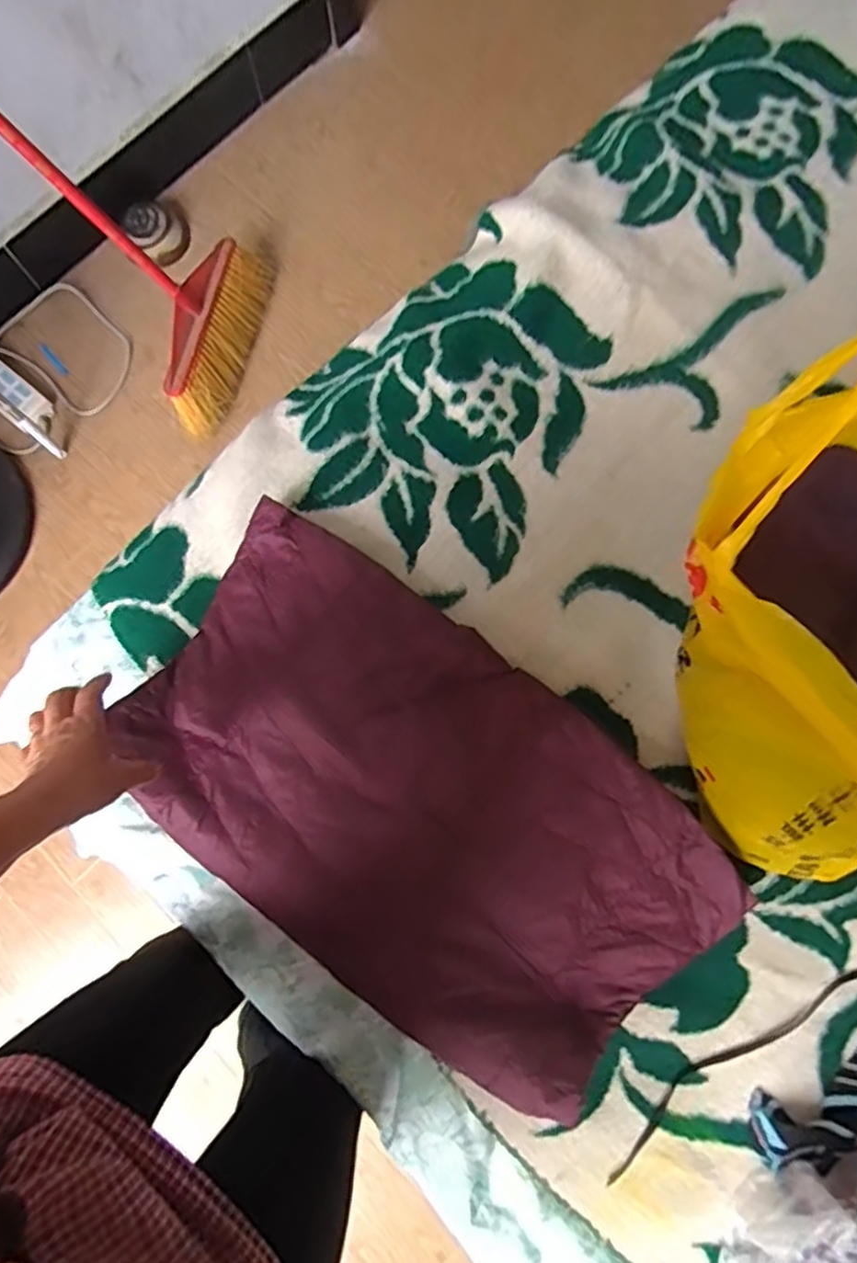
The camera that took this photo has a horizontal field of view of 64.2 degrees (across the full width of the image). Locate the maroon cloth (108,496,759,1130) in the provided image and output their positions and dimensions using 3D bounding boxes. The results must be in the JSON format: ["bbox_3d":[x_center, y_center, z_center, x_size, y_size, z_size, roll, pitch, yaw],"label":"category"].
[{"bbox_3d":[-0.006,0.158,0.598,0.540,0.066,0.301,37,83,7],"label":"maroon cloth"}]

